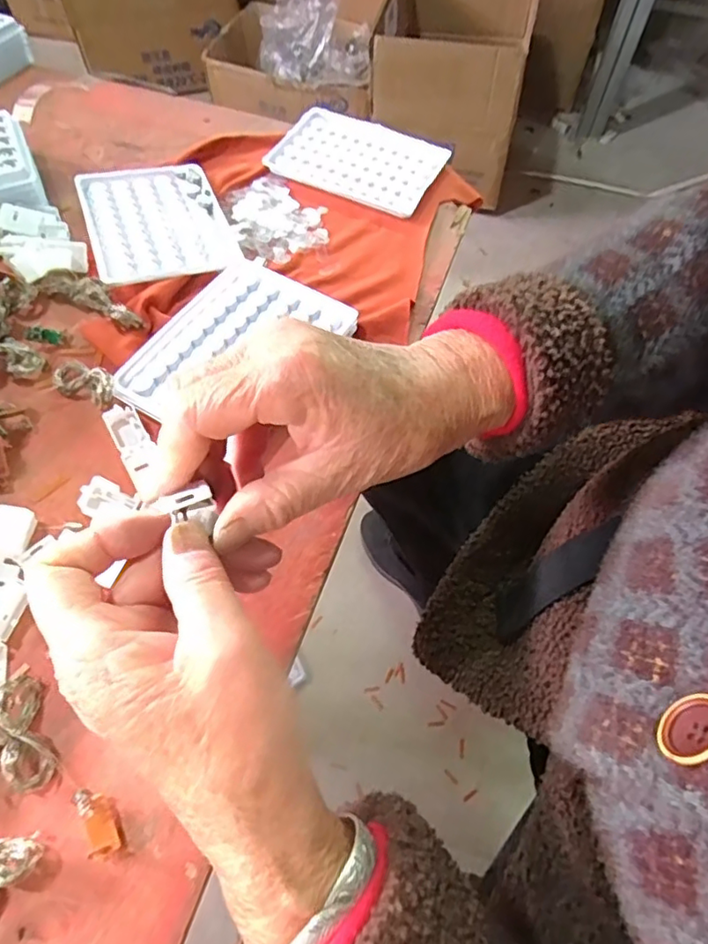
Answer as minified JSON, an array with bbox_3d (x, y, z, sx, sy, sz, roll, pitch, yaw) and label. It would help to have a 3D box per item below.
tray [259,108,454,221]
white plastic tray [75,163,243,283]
[{"bbox_3d":[0.001,-0.257,0.475,0.130,0.012,0.087,23,61,10],"label":"tray"},{"bbox_3d":[-0.144,-0.182,0.423,0.094,0.014,0.128,-19,62,-11],"label":"white plastic tray"}]

